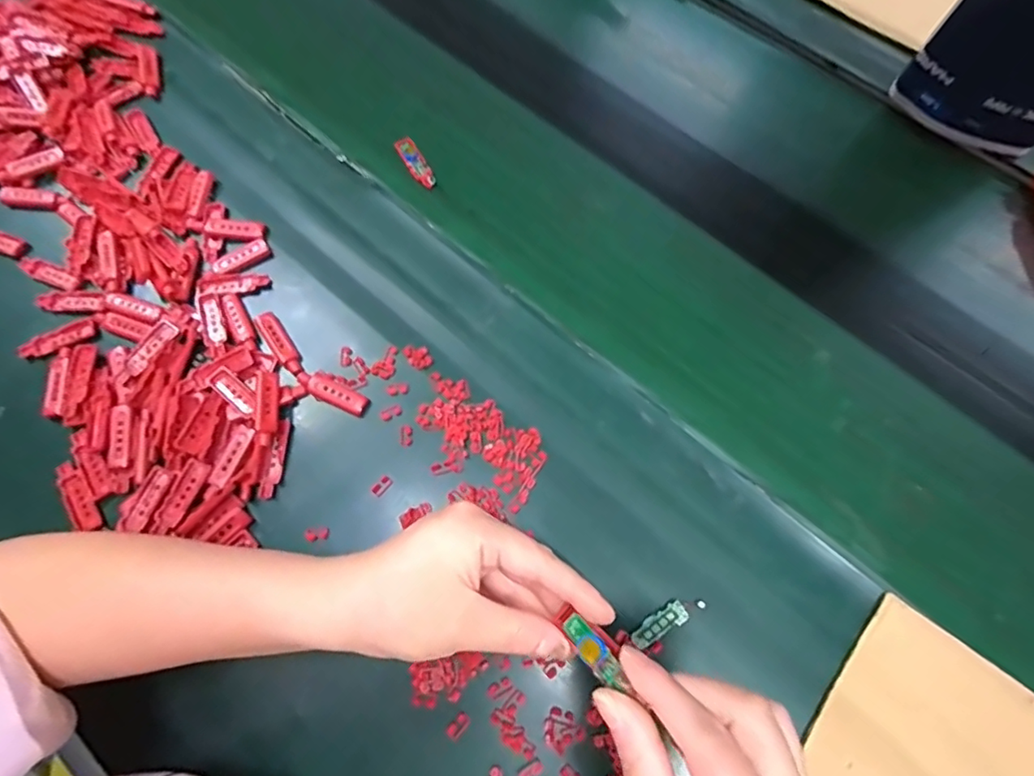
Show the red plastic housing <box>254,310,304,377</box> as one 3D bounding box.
[{"bbox_3d":[-0.178,-0.033,0.408,0.015,0.009,0.058,-35,74,-12],"label":"red plastic housing"}]

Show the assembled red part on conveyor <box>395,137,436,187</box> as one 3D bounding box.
[{"bbox_3d":[-0.089,-0.197,0.472,0.017,0.009,0.050,-28,72,-10],"label":"assembled red part on conveyor"}]

